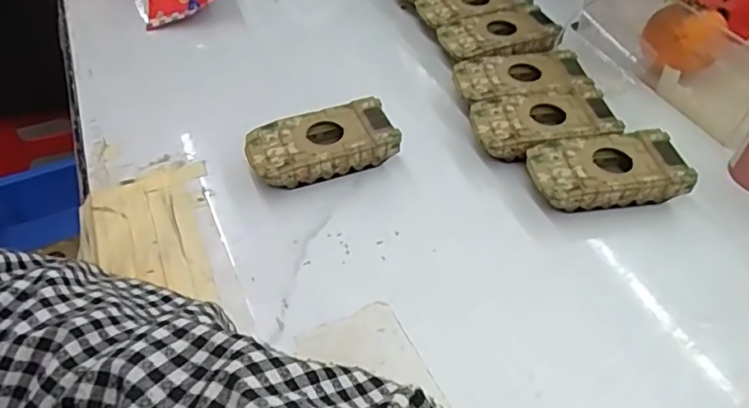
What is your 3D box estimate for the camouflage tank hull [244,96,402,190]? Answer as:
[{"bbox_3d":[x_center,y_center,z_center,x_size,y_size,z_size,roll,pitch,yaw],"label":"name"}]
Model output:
[{"bbox_3d":[-0.036,-0.039,0.391,0.095,0.026,0.046,-16,49,-14],"label":"camouflage tank hull"}]

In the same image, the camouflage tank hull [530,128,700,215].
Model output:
[{"bbox_3d":[0.148,-0.019,0.374,0.095,0.025,0.048,-6,47,-4],"label":"camouflage tank hull"}]

